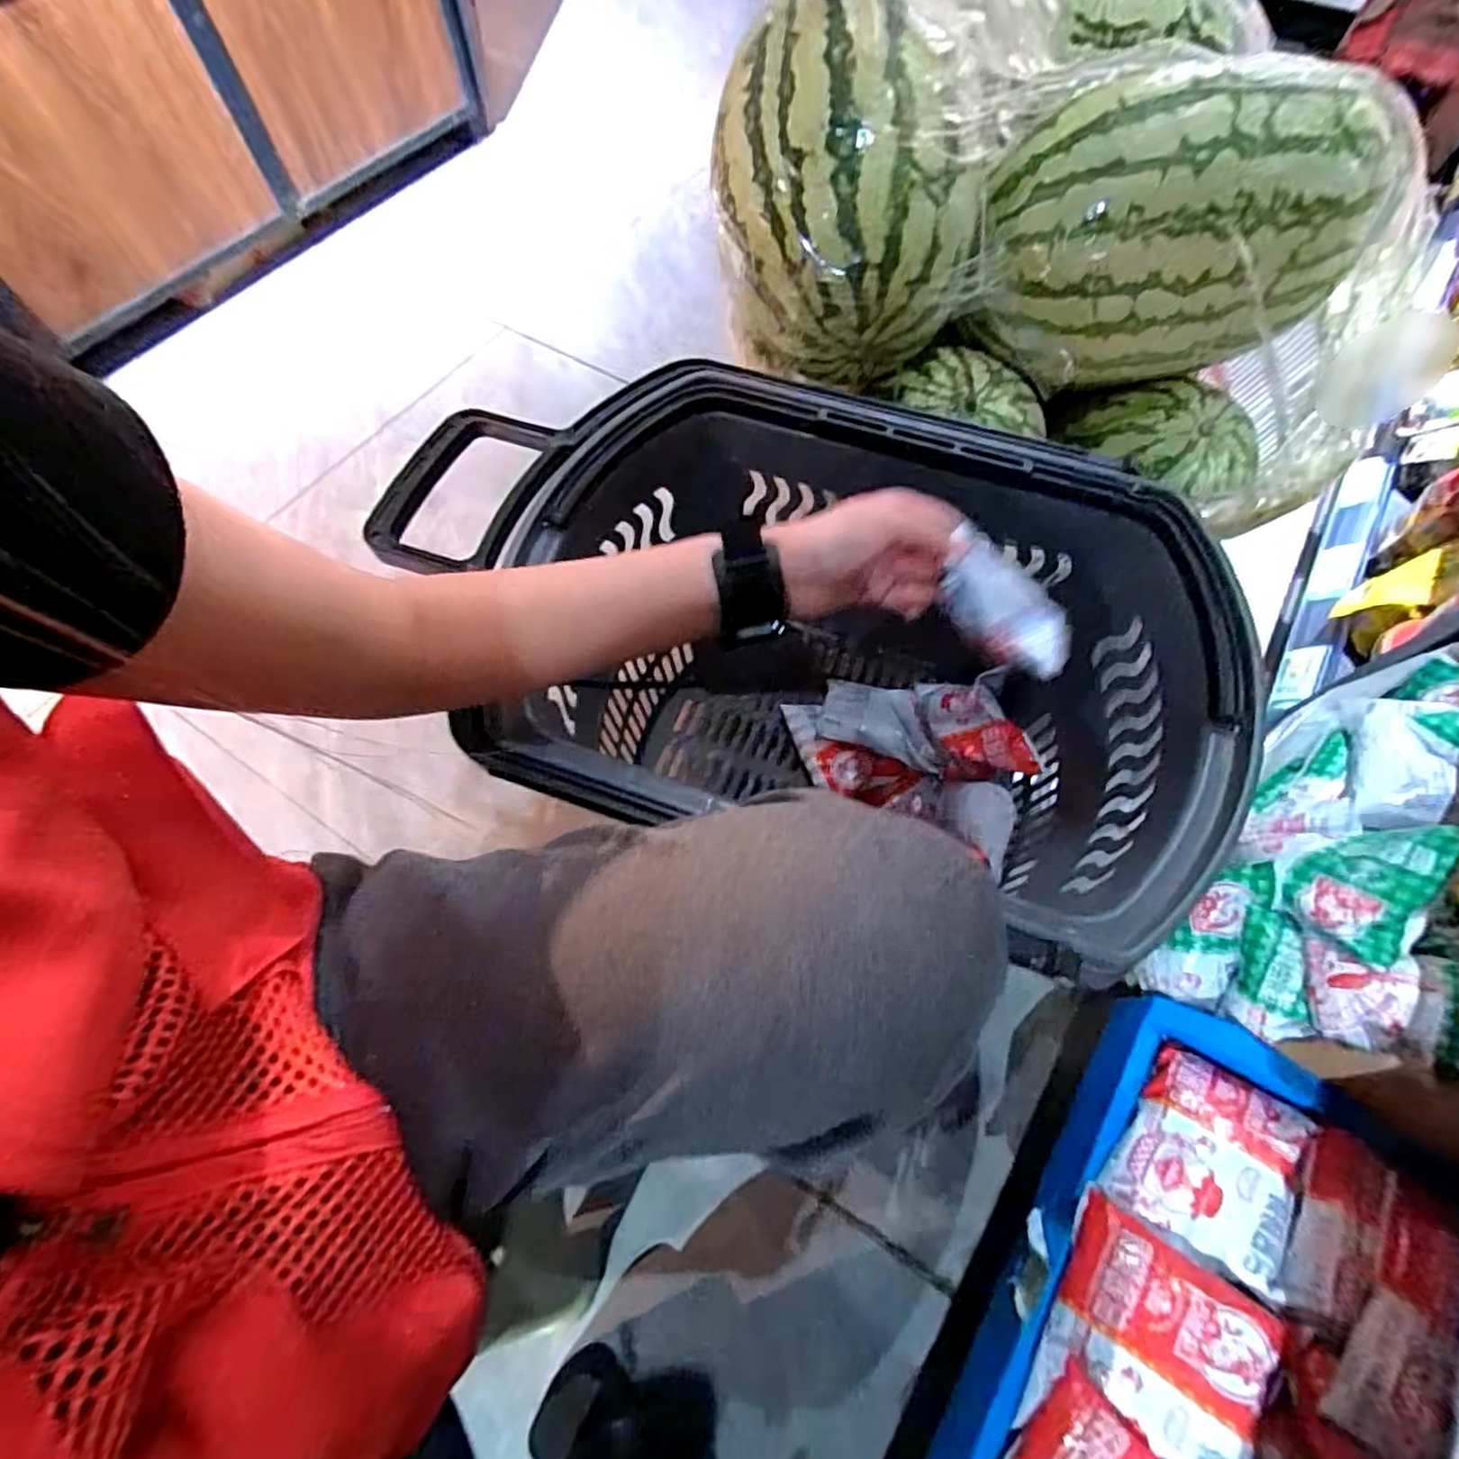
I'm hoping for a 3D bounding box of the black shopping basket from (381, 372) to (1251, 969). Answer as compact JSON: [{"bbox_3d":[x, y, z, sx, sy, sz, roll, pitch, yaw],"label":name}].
[{"bbox_3d":[0.038,-0.023,0.604,0.591,0.360,0.370,19,66,8],"label":"black shopping basket"}]

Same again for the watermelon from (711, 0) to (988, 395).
[{"bbox_3d":[0.097,-0.443,0.564,0.203,0.200,0.198,-5,65,-3],"label":"watermelon"}]

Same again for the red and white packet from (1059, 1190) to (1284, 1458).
[{"bbox_3d":[0.256,0.363,0.399,0.104,0.016,0.096,25,68,35],"label":"red and white packet"}]

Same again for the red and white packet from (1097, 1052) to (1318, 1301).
[{"bbox_3d":[0.325,0.289,0.451,0.093,0.035,0.117,21,63,37],"label":"red and white packet"}]

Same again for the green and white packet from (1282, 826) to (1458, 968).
[{"bbox_3d":[0.428,0.099,0.448,0.071,0.041,0.099,35,98,42],"label":"green and white packet"}]

